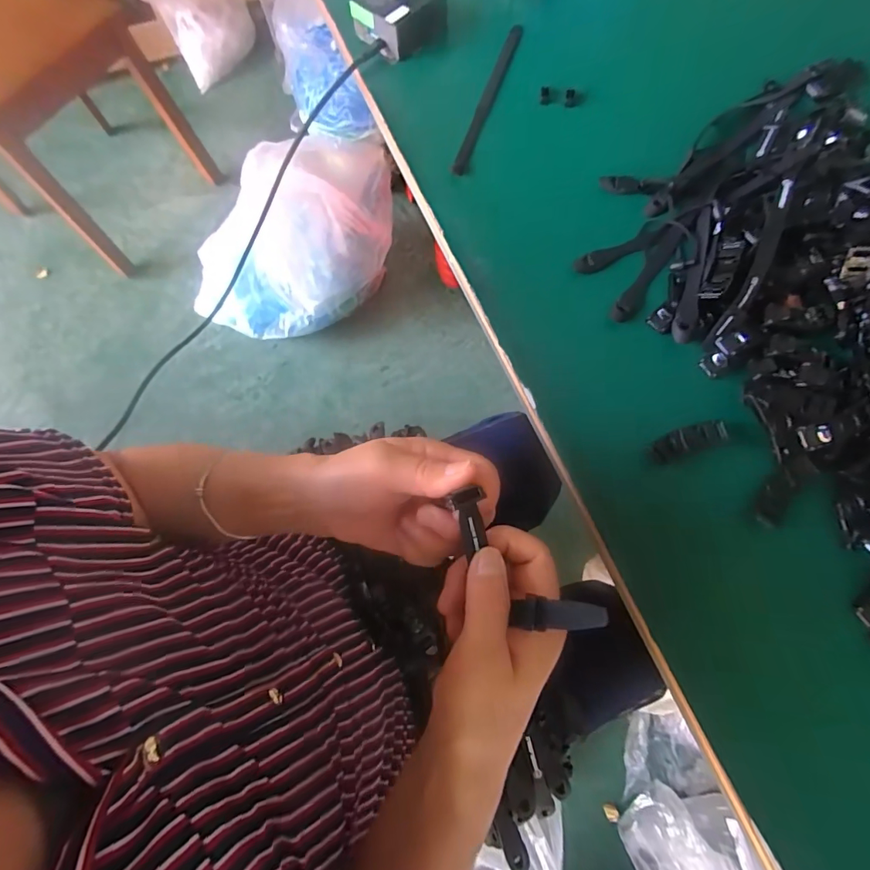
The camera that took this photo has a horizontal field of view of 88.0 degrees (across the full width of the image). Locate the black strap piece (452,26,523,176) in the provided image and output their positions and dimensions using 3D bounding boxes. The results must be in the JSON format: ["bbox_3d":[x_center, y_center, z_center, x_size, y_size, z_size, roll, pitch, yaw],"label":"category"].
[{"bbox_3d":[0.054,-0.338,0.447,0.015,0.006,0.206,17,74,7],"label":"black strap piece"}]

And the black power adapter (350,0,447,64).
[{"bbox_3d":[-0.037,-0.436,0.460,0.085,0.044,0.069,-34,75,-9],"label":"black power adapter"}]

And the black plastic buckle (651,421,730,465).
[{"bbox_3d":[0.188,0.005,0.336,0.059,0.014,0.019,-20,73,-5],"label":"black plastic buckle"}]

